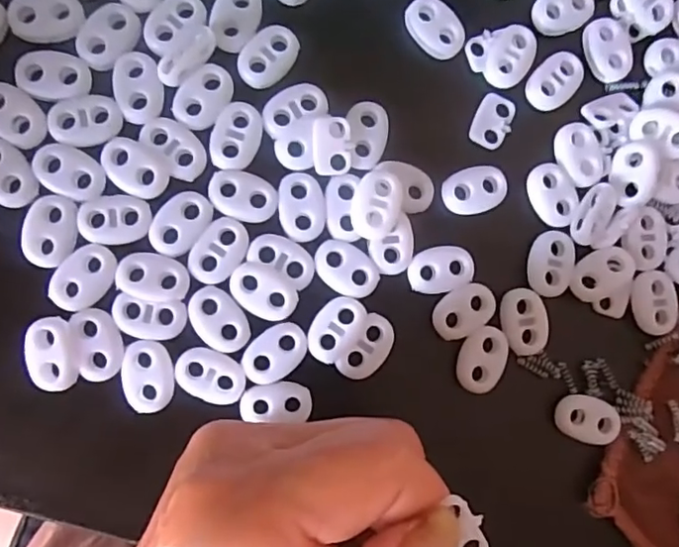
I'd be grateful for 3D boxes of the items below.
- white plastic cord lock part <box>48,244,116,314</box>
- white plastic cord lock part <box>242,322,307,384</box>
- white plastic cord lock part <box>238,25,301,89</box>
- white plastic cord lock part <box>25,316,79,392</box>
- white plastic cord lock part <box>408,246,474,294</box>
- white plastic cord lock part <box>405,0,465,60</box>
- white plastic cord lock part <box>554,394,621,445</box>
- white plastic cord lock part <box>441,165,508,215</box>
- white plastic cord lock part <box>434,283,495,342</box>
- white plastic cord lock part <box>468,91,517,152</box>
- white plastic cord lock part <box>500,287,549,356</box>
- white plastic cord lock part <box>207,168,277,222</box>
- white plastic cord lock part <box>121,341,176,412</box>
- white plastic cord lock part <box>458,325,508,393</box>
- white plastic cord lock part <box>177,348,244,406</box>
[{"bbox_3d":[-0.079,0.001,0.179,0.015,0.004,0.022,32,85,-4],"label":"white plastic cord lock part"},{"bbox_3d":[-0.021,0.025,0.186,0.022,0.004,0.015,-43,92,-5],"label":"white plastic cord lock part"},{"bbox_3d":[-0.023,-0.072,0.191,0.015,0.004,0.022,40,85,-3],"label":"white plastic cord lock part"},{"bbox_3d":[-0.088,0.025,0.178,0.014,0.005,0.022,-12,89,-6],"label":"white plastic cord lock part"},{"bbox_3d":[0.034,-0.001,0.195,0.022,0.004,0.015,-7,89,-6],"label":"white plastic cord lock part"},{"bbox_3d":[0.033,-0.085,0.200,0.022,0.005,0.015,45,85,-3],"label":"white plastic cord lock part"},{"bbox_3d":[0.085,0.050,0.197,0.022,0.004,0.015,17,87,-5],"label":"white plastic cord lock part"},{"bbox_3d":[0.046,-0.028,0.199,0.022,0.004,0.015,-6,89,-6],"label":"white plastic cord lock part"},{"bbox_3d":[0.042,0.013,0.194,0.022,0.004,0.015,-30,91,-6],"label":"white plastic cord lock part"},{"bbox_3d":[0.054,-0.053,0.202,0.013,0.004,0.019,23,86,-4],"label":"white plastic cord lock part"},{"bbox_3d":[0.063,0.016,0.196,0.015,0.004,0.022,-4,88,-6],"label":"white plastic cord lock part"},{"bbox_3d":[-0.031,-0.025,0.187,0.022,0.004,0.015,18,86,-5],"label":"white plastic cord lock part"},{"bbox_3d":[-0.060,0.032,0.181,0.015,0.004,0.022,-9,89,-6],"label":"white plastic cord lock part"},{"bbox_3d":[0.048,0.029,0.194,0.015,0.004,0.022,17,87,-5],"label":"white plastic cord lock part"},{"bbox_3d":[-0.041,0.032,0.183,0.022,0.004,0.015,22,86,-4],"label":"white plastic cord lock part"}]

